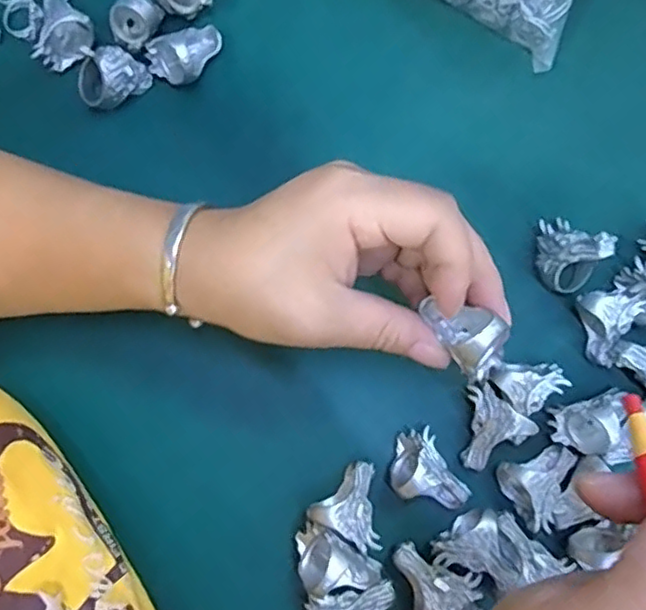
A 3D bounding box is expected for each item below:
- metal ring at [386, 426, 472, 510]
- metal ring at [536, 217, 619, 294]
[{"bbox_3d":[0.047,0.079,0.287,0.028,0.025,0.040,-33,80,-6],"label":"metal ring"},{"bbox_3d":[0.117,-0.025,0.301,0.028,0.039,0.036,-36,81,-6],"label":"metal ring"}]

